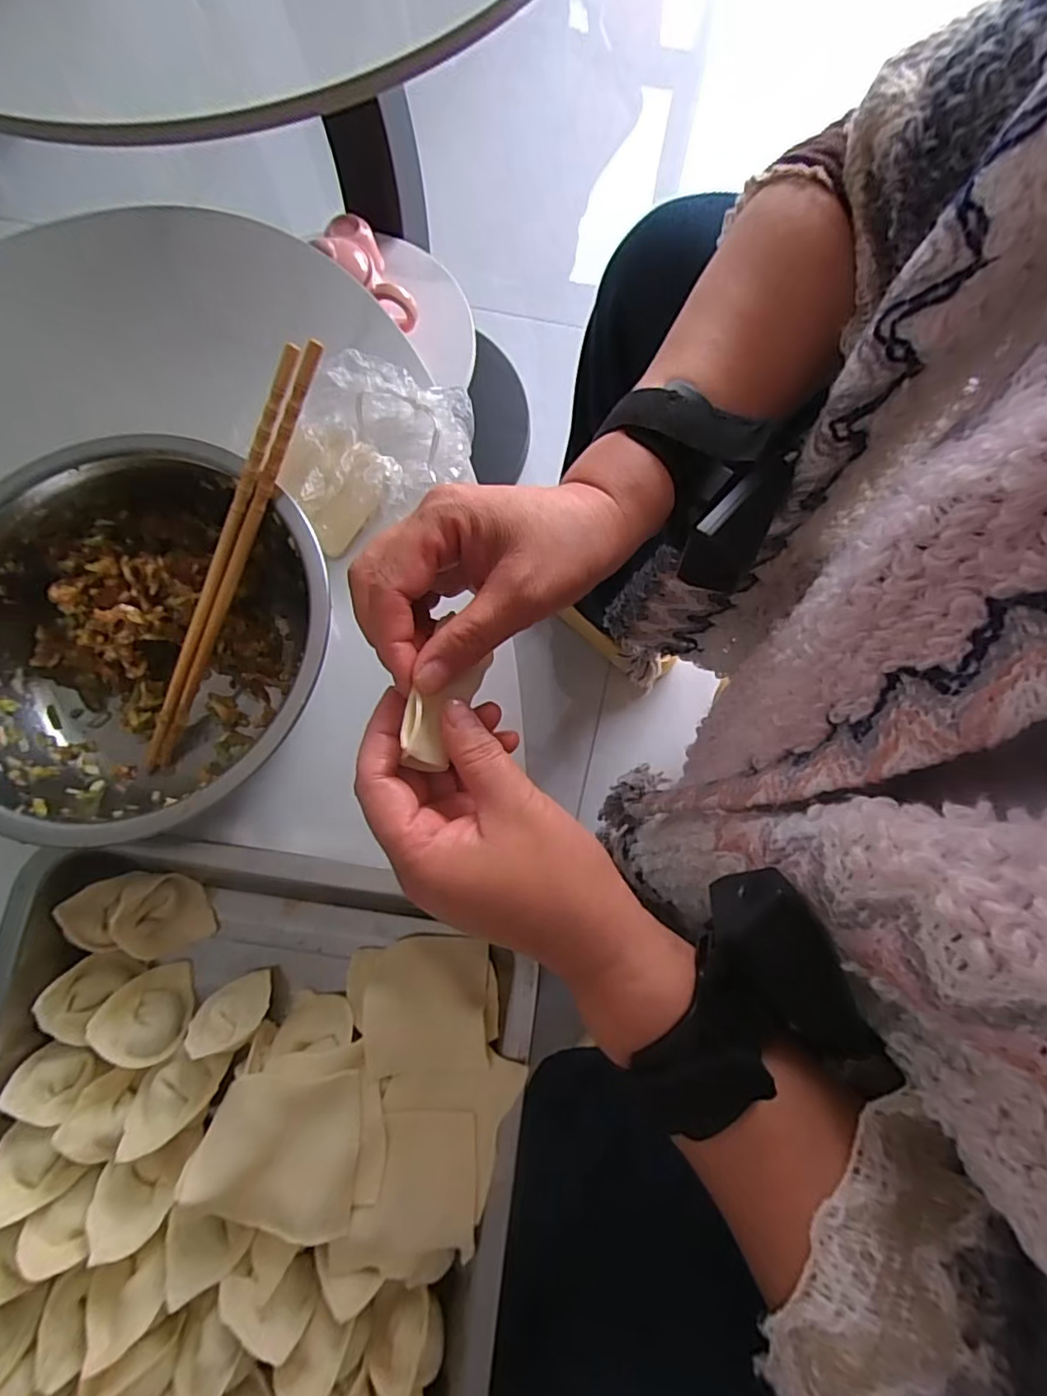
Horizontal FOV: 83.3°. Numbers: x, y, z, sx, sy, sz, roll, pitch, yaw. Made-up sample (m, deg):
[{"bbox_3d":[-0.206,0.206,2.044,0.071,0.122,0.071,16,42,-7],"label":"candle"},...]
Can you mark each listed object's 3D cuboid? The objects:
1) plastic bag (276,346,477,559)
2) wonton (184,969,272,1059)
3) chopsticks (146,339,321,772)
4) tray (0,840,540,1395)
[{"bbox_3d":[-0.091,-0.157,0.357,0.116,0.033,0.091,-31,79,-7],"label":"plastic bag"},{"bbox_3d":[-0.144,0.157,0.292,0.037,0.028,0.027,-28,79,-7],"label":"wonton"},{"bbox_3d":[-0.156,-0.065,0.306,0.018,0.011,0.235,29,103,6],"label":"chopsticks"},{"bbox_3d":[-0.143,0.251,0.264,0.264,0.043,0.344,7,77,1],"label":"tray"}]

